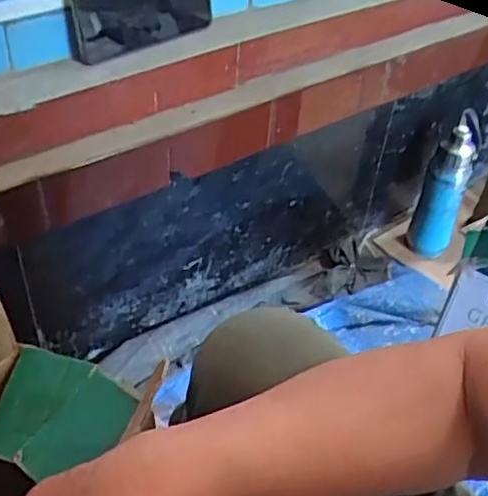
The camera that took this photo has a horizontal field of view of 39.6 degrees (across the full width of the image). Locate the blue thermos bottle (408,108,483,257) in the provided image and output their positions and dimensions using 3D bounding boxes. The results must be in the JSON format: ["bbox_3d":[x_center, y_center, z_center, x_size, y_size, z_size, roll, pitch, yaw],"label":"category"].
[{"bbox_3d":[0.341,-0.100,1.156,0.072,0.258,0.071,19,46,13],"label":"blue thermos bottle"}]

